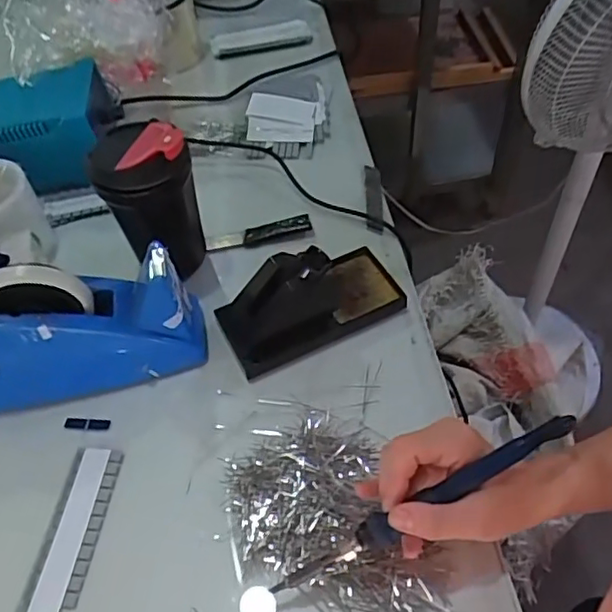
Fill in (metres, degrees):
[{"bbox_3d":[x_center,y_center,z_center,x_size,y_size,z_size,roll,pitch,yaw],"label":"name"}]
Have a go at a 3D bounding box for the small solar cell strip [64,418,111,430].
[{"bbox_3d":[-0.181,0.098,0.510,0.040,0.005,0.009,3,52,6],"label":"small solar cell strip"}]

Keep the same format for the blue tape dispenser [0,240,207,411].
[{"bbox_3d":[-0.195,0.016,0.500,0.202,0.116,0.069,-9,51,-3],"label":"blue tape dispenser"}]

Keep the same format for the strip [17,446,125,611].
[{"bbox_3d":[-0.172,0.166,0.456,0.040,0.007,0.124,3,52,7],"label":"strip"}]

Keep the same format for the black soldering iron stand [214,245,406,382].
[{"bbox_3d":[0.005,-0.013,0.538,0.159,0.069,0.077,-23,53,-14],"label":"black soldering iron stand"}]

